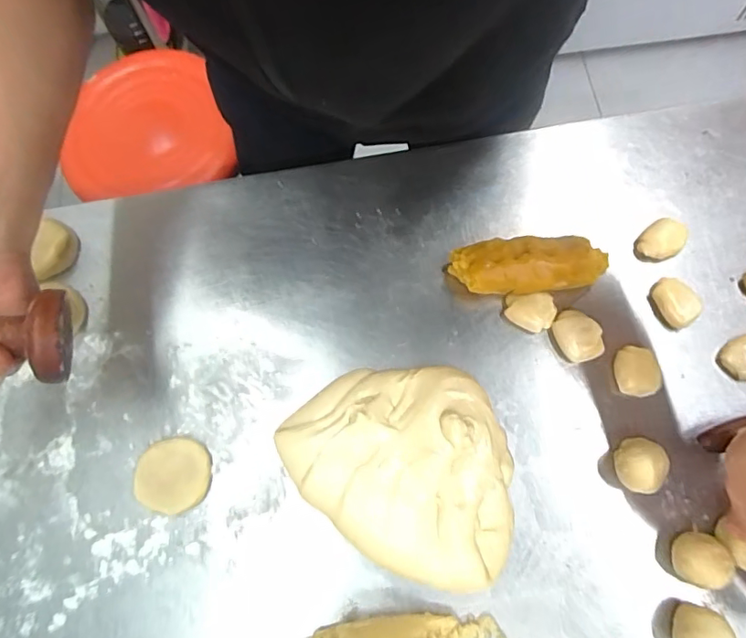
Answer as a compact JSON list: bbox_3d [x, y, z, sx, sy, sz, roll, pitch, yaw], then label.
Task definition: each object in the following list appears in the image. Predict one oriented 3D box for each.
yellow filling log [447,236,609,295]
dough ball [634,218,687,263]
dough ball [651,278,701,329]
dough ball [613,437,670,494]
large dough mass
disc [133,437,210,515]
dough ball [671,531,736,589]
[{"bbox_3d":[0.145,-0.049,0.484,0.142,0.044,0.054,-4,72,1],"label":"yellow filling log"},{"bbox_3d":[0.280,-0.074,0.498,0.034,0.024,0.040,41,78,14],"label":"dough ball"},{"bbox_3d":[0.284,-0.015,0.486,0.032,0.020,0.044,-33,74,-8],"label":"dough ball"},{"bbox_3d":[0.224,0.122,0.431,0.046,0.037,0.042,-14,72,-2],"label":"dough ball"},{"bbox_3d":[0.017,0.125,0.435,0.200,0.037,0.175,3,72,4],"label":"large dough mass"},{"bbox_3d":[-0.174,0.136,0.446,0.057,0.024,0.061,-1,72,2],"label":"disc"},{"bbox_3d":[0.260,0.191,0.409,0.035,0.033,0.037,-1,72,2],"label":"dough ball"}]

